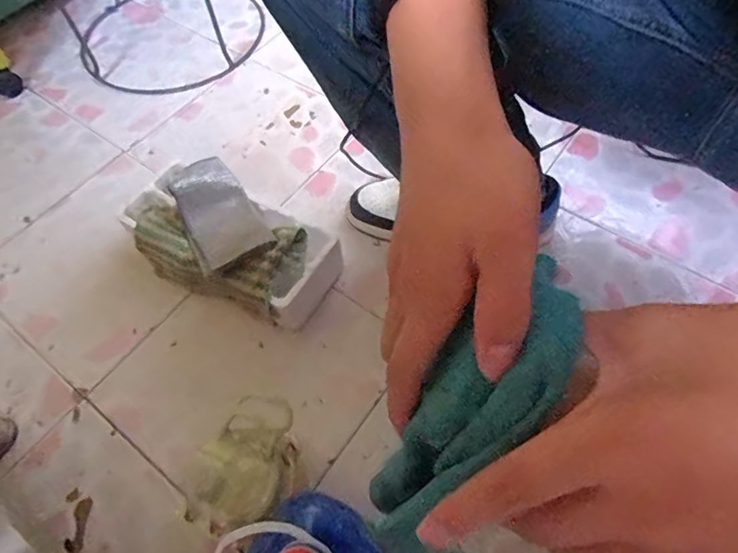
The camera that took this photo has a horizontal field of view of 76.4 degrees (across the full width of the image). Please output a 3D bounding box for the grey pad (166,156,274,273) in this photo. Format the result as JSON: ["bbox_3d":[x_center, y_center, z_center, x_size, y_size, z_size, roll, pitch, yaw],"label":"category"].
[{"bbox_3d":[-0.198,-0.087,0.604,0.091,0.054,0.134,-32,63,-14],"label":"grey pad"}]

